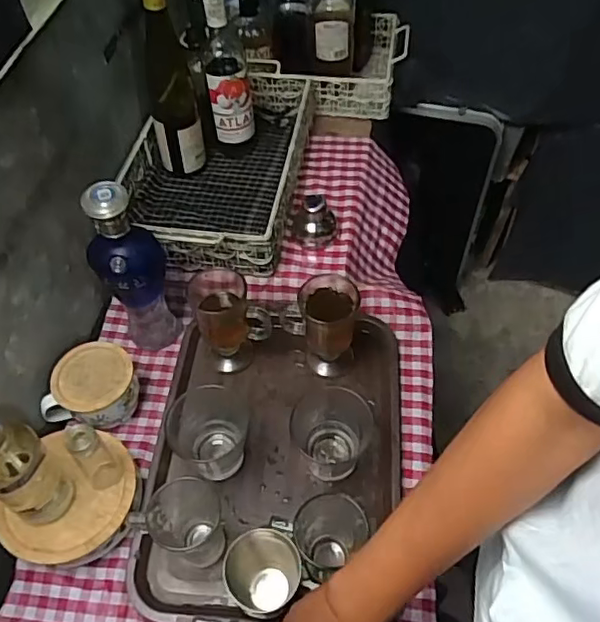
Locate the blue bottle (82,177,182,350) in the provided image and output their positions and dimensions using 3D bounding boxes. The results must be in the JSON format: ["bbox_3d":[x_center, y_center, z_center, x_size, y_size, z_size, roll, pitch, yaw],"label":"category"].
[{"bbox_3d":[-0.209,-0.040,0.722,0.082,0.271,0.064,-23,56,-15],"label":"blue bottle"}]

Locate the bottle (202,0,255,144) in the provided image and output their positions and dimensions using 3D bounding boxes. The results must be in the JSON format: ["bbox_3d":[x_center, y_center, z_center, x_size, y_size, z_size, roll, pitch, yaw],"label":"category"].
[{"bbox_3d":[-0.115,-0.376,0.893,0.064,0.269,0.077,-9,53,-4],"label":"bottle"}]

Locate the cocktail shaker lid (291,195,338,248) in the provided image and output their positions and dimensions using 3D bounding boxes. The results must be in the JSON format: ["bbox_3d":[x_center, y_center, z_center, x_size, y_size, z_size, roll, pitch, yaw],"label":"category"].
[{"bbox_3d":[0.022,-0.134,0.842,0.065,0.064,0.056,1,53,3],"label":"cocktail shaker lid"}]

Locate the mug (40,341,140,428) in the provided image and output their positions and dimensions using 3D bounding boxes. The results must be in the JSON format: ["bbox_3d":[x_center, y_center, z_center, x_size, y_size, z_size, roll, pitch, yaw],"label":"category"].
[{"bbox_3d":[-0.263,0.102,0.732,0.099,0.068,0.101,6,54,7],"label":"mug"}]

